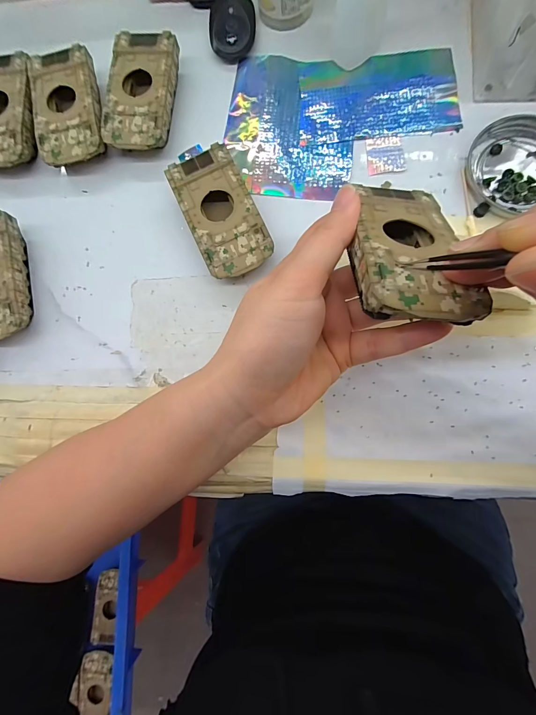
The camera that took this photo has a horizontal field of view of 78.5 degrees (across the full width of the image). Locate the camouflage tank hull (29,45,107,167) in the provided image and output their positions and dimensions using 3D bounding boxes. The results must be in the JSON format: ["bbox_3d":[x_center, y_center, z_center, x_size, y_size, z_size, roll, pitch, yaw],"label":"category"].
[{"bbox_3d":[-0.162,-0.203,0.273,0.051,0.024,0.094,-12,82,4],"label":"camouflage tank hull"}]

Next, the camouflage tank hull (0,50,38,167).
[{"bbox_3d":[-0.219,-0.204,0.279,0.054,0.025,0.095,-3,83,5],"label":"camouflage tank hull"}]

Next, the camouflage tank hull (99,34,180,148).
[{"bbox_3d":[-0.101,-0.212,0.270,0.051,0.025,0.094,3,83,6],"label":"camouflage tank hull"}]

